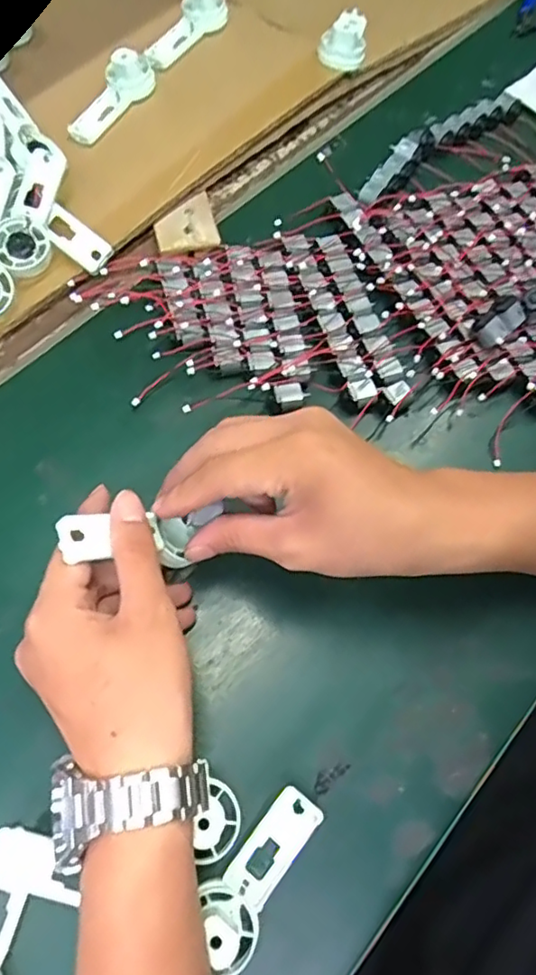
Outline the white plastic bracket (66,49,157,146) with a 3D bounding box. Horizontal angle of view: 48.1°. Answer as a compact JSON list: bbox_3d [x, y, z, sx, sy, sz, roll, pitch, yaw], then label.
[{"bbox_3d":[-0.130,-0.322,0.491,0.029,0.031,0.091,36,69,12],"label":"white plastic bracket"}]

